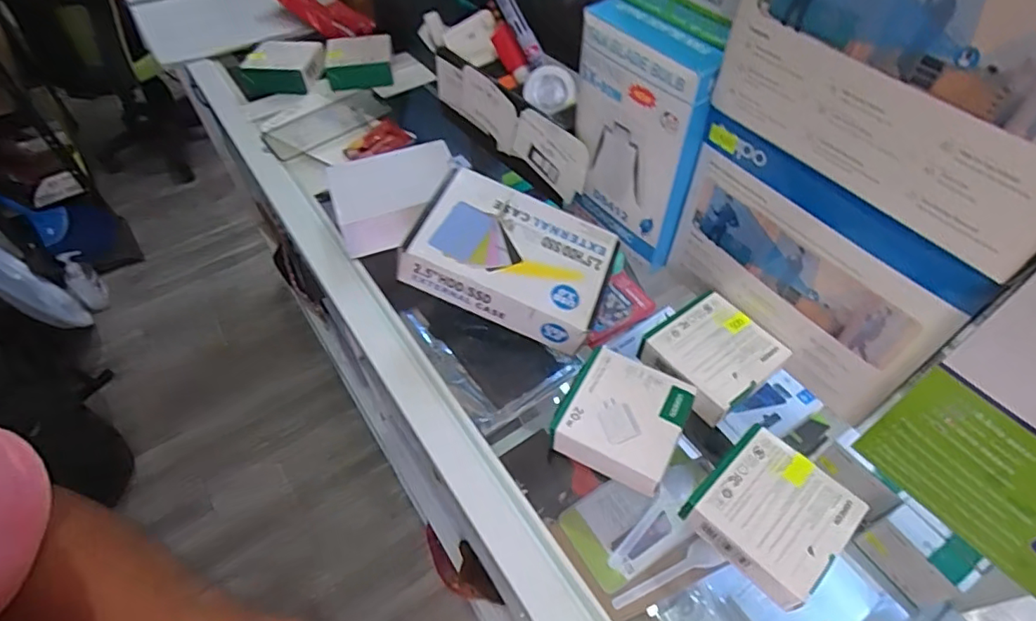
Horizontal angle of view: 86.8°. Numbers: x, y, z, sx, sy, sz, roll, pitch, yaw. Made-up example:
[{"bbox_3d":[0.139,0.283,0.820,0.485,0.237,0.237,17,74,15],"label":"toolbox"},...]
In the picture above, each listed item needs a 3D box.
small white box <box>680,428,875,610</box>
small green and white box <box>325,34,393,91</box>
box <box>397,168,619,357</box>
[{"bbox_3d":[0.153,0.121,0.330,0.079,0.019,0.076,-35,59,-24],"label":"small white box"},{"bbox_3d":[-0.192,-0.301,0.662,0.075,0.030,0.077,-7,51,-5],"label":"small green and white box"},{"bbox_3d":[-0.003,-0.044,0.430,0.147,0.033,0.104,23,60,-1],"label":"box"}]

